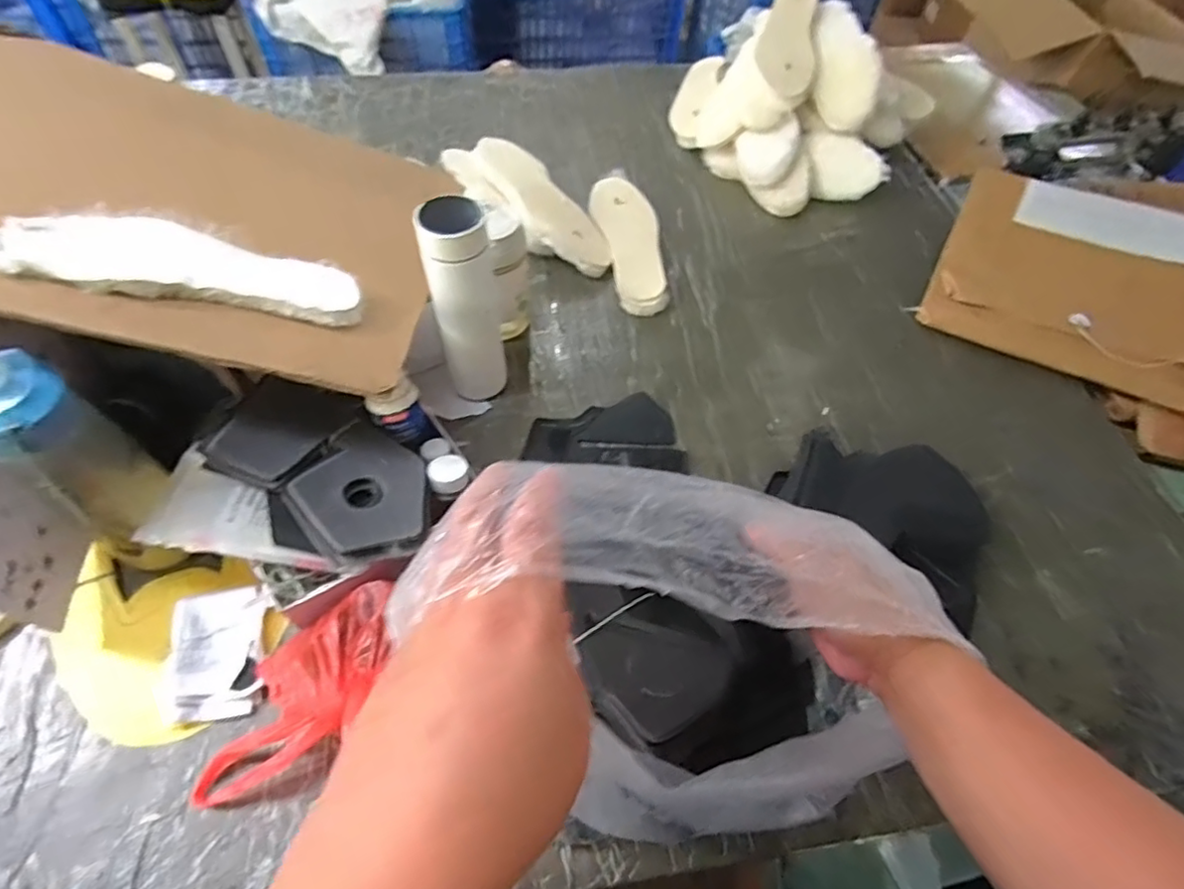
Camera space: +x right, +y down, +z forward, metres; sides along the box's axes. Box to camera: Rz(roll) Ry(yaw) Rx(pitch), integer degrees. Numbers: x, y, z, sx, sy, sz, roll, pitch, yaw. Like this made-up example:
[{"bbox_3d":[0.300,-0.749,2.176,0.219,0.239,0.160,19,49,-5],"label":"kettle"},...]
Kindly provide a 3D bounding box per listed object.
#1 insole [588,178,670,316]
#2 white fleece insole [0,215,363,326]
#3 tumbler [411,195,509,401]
[{"bbox_3d":[0.056,-0.284,0.853,0.080,0.030,0.251,-9,57,-8],"label":"insole"},{"bbox_3d":[-0.334,-0.151,0.511,0.257,0.010,0.081,4,60,-22],"label":"white fleece insole"},{"bbox_3d":[-0.128,-0.139,0.631,0.067,0.227,0.064,-13,58,-11],"label":"tumbler"}]

